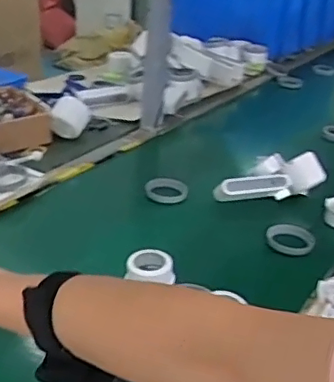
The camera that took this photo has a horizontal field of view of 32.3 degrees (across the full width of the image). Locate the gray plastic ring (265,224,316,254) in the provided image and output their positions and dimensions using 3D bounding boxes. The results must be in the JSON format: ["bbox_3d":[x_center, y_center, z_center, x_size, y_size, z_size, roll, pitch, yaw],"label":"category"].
[{"bbox_3d":[0.162,0.062,0.756,0.063,0.013,0.055,11,27,11],"label":"gray plastic ring"}]

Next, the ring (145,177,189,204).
[{"bbox_3d":[0.000,-0.002,0.847,0.062,0.011,0.051,3,41,-5],"label":"ring"}]

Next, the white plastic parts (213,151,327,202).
[{"bbox_3d":[0.153,-0.024,0.847,0.164,0.055,0.037,-5,28,-21],"label":"white plastic parts"}]

